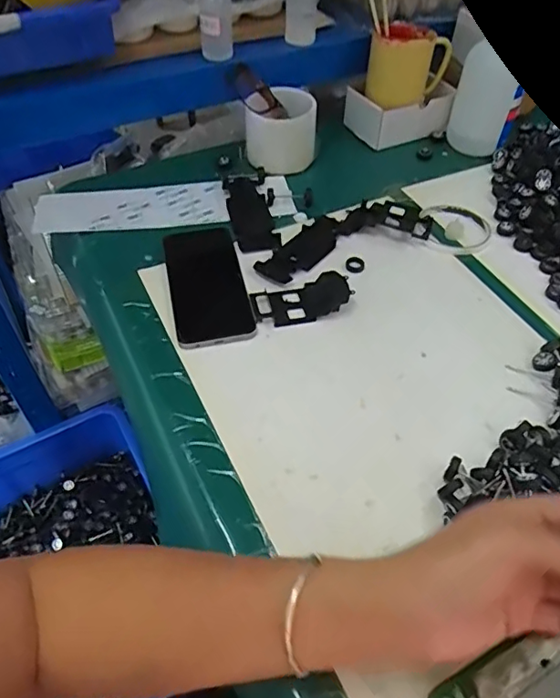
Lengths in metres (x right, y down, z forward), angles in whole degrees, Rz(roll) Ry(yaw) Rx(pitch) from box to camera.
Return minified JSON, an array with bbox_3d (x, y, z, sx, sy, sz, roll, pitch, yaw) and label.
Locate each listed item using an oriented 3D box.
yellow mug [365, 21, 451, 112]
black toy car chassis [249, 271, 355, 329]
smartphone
[{"bbox_3d":[0.161,-0.369,0.706,0.074,0.077,0.108,32,56,23],"label":"yellow mug"},{"bbox_3d":[0.019,-0.051,0.527,0.093,0.022,0.048,-11,51,-10],"label":"black toy car chassis"},{"bbox_3d":[-0.076,-0.069,0.550,0.074,0.008,0.173,-10,51,-10],"label":"smartphone"}]

